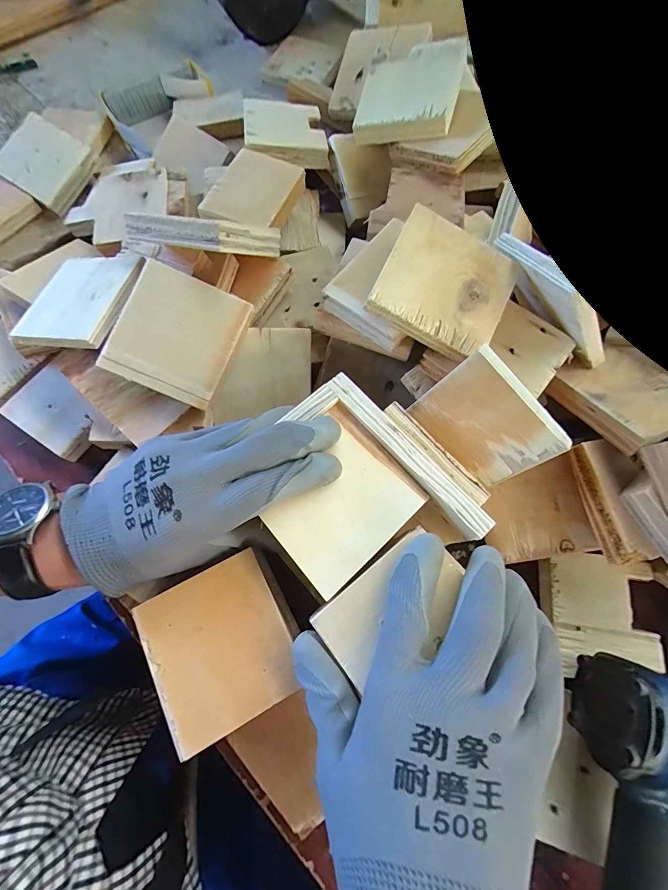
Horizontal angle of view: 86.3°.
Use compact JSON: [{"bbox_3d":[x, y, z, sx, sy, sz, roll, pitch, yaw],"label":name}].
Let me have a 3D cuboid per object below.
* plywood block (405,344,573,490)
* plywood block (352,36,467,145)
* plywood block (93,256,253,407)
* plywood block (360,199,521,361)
[{"bbox_3d":[0.104,-0.014,0.249,0.084,0.069,0.011,48,45,1],"label":"plywood block"},{"bbox_3d":[0.071,-0.337,0.342,0.092,0.018,0.081,14,89,21],"label":"plywood block"},{"bbox_3d":[-0.118,-0.083,0.269,0.084,0.007,0.089,24,86,-8],"label":"plywood block"},{"bbox_3d":[0.079,-0.113,0.254,0.088,0.011,0.085,28,79,-6],"label":"plywood block"}]

